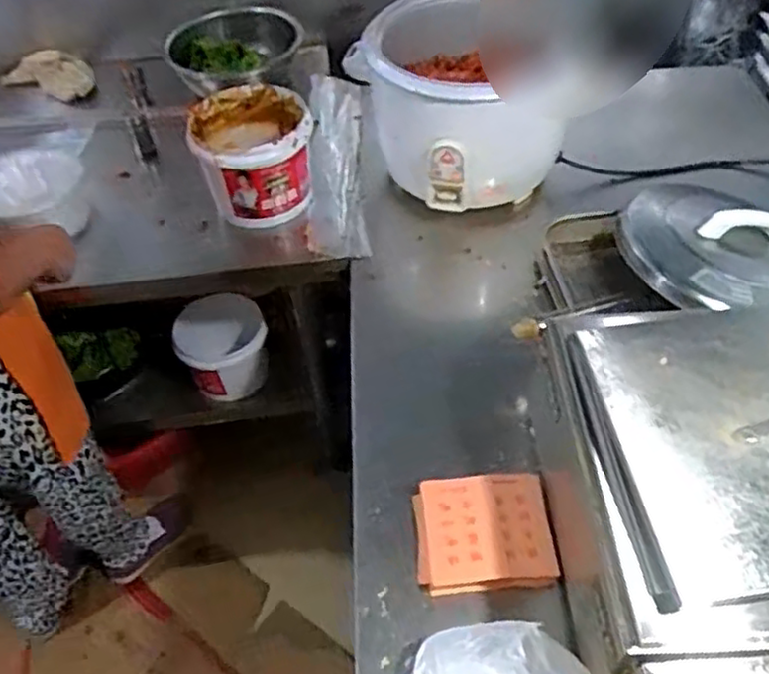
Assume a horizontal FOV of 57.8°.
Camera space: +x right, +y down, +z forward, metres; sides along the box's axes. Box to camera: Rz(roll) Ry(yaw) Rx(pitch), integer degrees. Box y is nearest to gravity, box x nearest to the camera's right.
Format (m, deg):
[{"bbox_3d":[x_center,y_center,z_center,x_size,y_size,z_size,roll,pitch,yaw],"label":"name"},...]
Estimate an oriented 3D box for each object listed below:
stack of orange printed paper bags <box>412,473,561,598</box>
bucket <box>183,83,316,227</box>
[{"bbox_3d":[0.111,0.220,0.795,0.151,0.034,0.126,-4,50,-1],"label":"stack of orange printed paper bags"},{"bbox_3d":[-0.189,-0.274,1.026,0.158,0.154,0.154,-6,50,-3],"label":"bucket"}]

